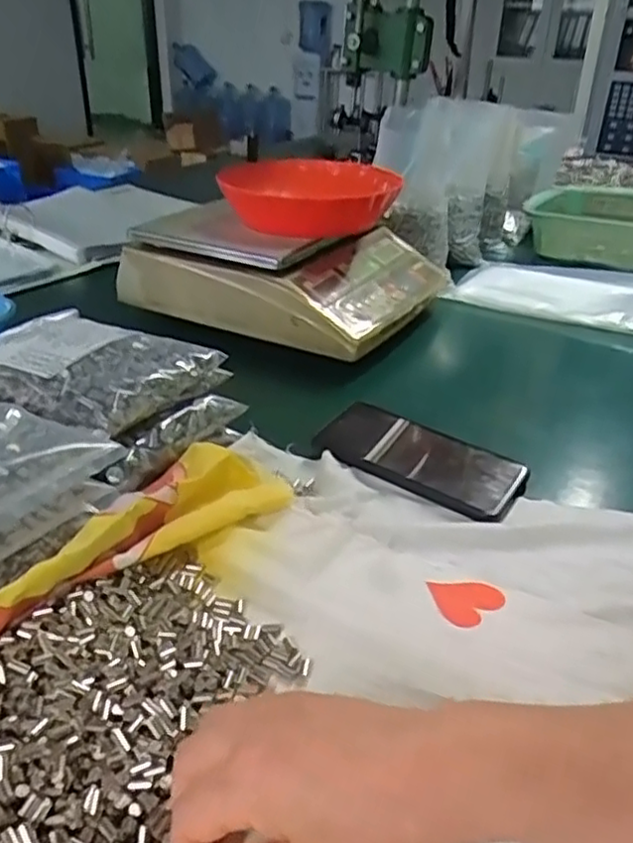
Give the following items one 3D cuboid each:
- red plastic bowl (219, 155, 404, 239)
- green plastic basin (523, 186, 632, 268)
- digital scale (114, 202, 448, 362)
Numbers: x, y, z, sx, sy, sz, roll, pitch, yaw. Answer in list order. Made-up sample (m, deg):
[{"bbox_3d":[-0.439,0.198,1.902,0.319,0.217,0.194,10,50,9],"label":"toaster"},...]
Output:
[{"bbox_3d":[0.008,-0.254,0.768,0.169,0.057,0.163,12,32,15],"label":"red plastic bowl"},{"bbox_3d":[0.480,-0.297,1.041,0.284,0.094,0.289,12,32,16],"label":"green plastic basin"},{"bbox_3d":[-0.027,-0.187,0.811,0.312,0.102,0.259,18,34,24],"label":"digital scale"}]

